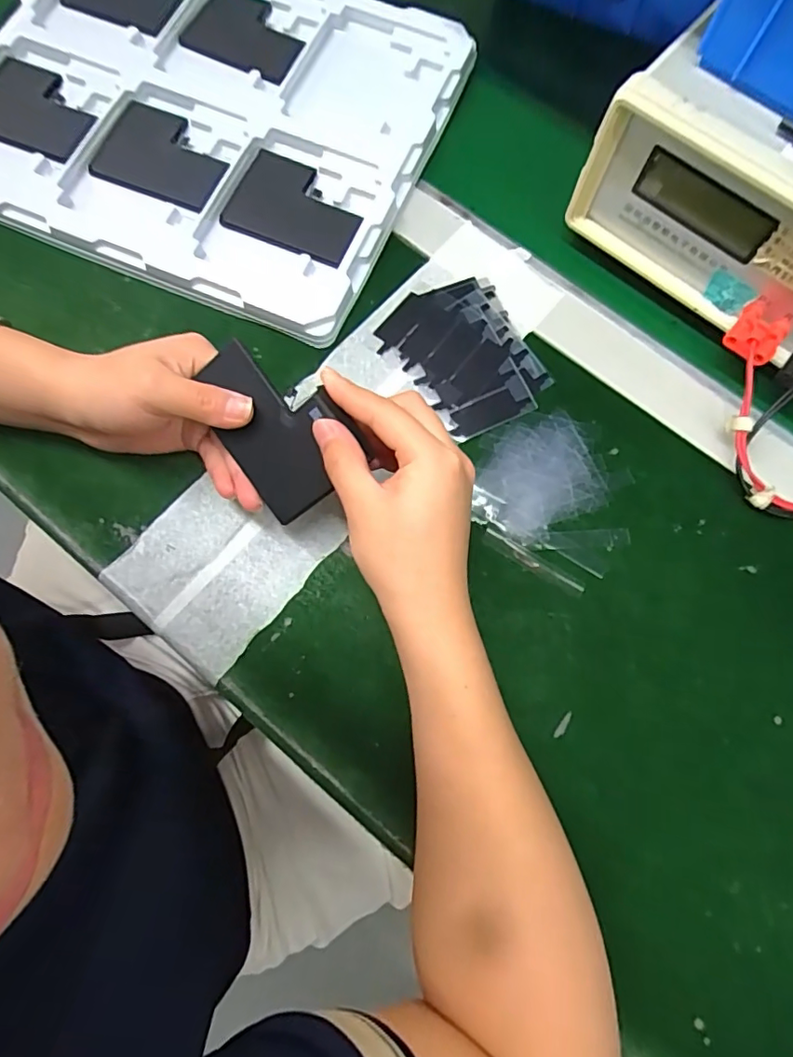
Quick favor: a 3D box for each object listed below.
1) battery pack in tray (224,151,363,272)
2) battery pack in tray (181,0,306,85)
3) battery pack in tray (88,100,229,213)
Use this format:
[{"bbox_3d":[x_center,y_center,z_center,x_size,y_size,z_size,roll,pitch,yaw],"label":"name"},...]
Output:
[{"bbox_3d":[-0.069,-0.222,0.375,0.091,0.004,0.069,23,71,4],"label":"battery pack in tray"},{"bbox_3d":[-0.113,-0.373,0.408,0.088,0.009,0.067,24,76,4],"label":"battery pack in tray"},{"bbox_3d":[-0.164,-0.262,0.379,0.088,0.013,0.069,20,75,3],"label":"battery pack in tray"}]

